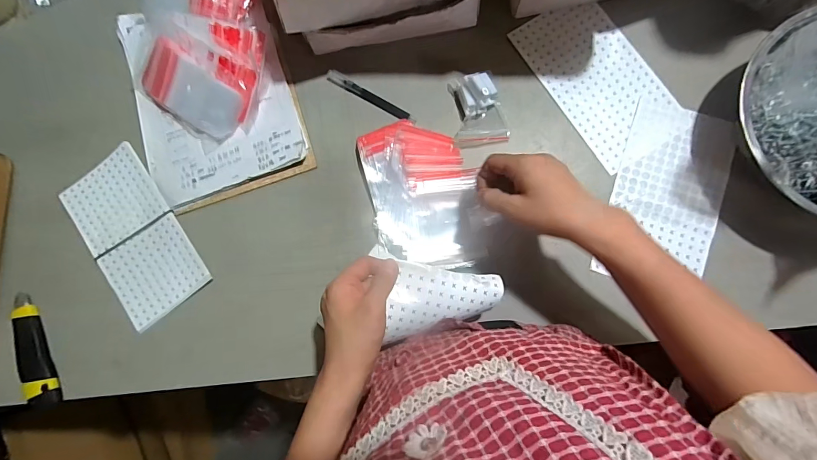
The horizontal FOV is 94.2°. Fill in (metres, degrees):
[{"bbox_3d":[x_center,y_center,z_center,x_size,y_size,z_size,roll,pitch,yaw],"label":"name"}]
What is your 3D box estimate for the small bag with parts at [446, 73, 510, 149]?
[{"bbox_3d":[0.092,-0.158,0.491,0.067,0.033,0.091,-7,82,4],"label":"small bag with parts"}]

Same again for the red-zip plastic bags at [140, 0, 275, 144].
[{"bbox_3d":[-0.282,-0.262,0.518,0.188,0.041,0.266,3,82,5],"label":"red-zip plastic bags"}]

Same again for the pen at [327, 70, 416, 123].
[{"bbox_3d":[-0.050,-0.180,0.513,0.139,0.011,0.015,29,86,8],"label":"pen"}]

